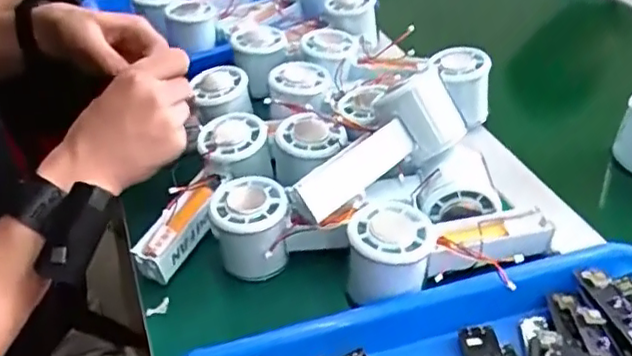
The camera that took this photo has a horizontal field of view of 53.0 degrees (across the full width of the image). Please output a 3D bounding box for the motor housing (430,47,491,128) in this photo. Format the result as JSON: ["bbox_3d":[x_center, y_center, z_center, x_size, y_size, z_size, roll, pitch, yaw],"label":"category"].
[{"bbox_3d":[0.136,-0.086,0.596,0.053,0.052,0.065,-5,39,-1],"label":"motor housing"}]

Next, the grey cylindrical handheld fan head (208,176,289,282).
[{"bbox_3d":[-0.048,0.038,0.471,0.054,0.061,0.049,-7,39,-3],"label":"grey cylindrical handheld fan head"}]

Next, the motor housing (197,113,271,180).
[{"bbox_3d":[-0.067,-0.024,0.533,0.056,0.044,0.056,-7,39,-3],"label":"motor housing"}]

